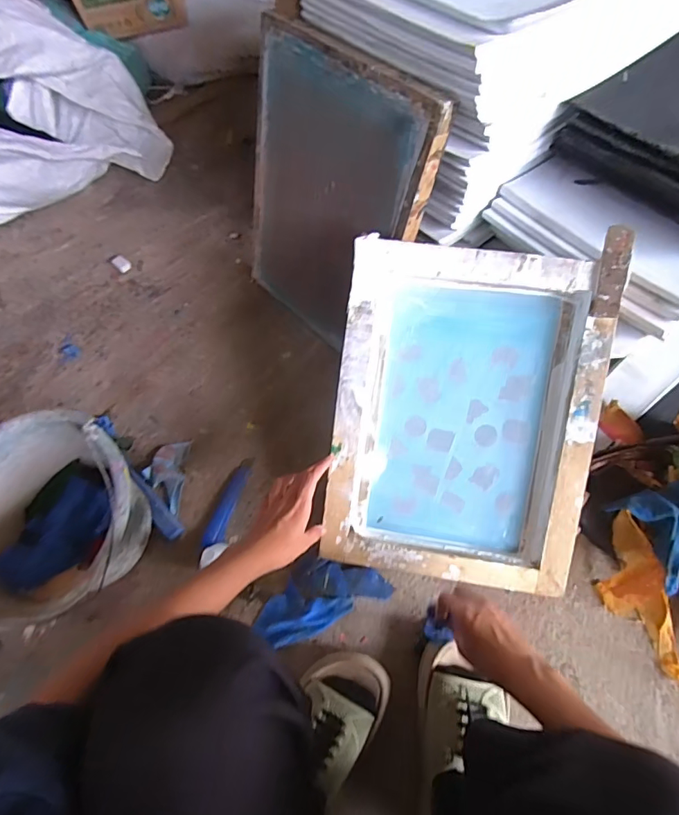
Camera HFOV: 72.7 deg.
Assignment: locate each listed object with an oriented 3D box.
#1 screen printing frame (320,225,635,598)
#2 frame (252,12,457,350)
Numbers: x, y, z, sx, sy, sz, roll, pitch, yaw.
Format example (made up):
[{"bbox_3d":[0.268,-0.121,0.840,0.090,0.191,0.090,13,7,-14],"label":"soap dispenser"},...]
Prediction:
[{"bbox_3d":[0.156,0.012,0.593,0.316,0.049,0.417,7,96,6],"label":"screen printing frame"},{"bbox_3d":[-0.024,-0.287,0.680,0.027,0.392,0.305,-33,64,-31],"label":"frame"}]

